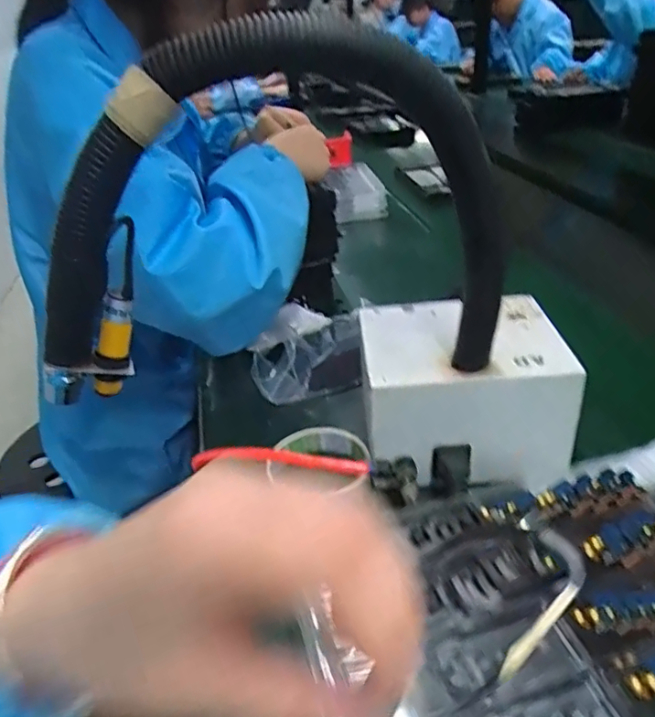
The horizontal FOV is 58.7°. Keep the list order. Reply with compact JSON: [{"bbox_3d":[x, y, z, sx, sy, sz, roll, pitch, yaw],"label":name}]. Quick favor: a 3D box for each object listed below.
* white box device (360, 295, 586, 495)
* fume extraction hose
[{"bbox_3d":[0.110,0.021,0.484,0.158,0.094,0.131,-2,32,3],"label":"white box device"},{"bbox_3d":[-0.038,-0.087,0.359,0.308,0.214,0.064,-8,33,-7],"label":"fume extraction hose"}]

